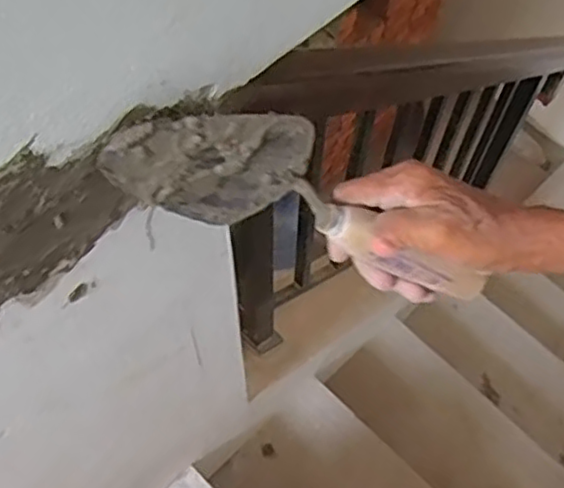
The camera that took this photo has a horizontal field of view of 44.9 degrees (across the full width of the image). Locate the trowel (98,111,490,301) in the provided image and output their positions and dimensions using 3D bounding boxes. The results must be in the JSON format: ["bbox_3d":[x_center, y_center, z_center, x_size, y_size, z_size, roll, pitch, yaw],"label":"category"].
[{"bbox_3d":[0.016,-0.023,0.423,0.260,0.078,0.053,21,58,-28],"label":"trowel"}]

